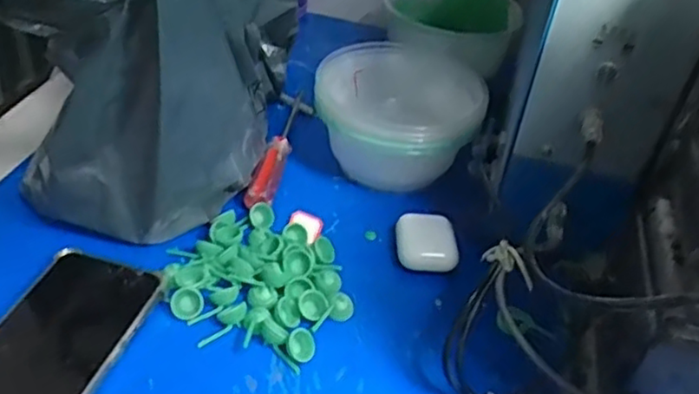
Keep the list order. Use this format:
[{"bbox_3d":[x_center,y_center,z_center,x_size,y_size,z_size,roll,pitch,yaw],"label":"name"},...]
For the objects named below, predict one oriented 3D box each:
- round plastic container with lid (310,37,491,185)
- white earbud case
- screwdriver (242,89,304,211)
[{"bbox_3d":[0.043,-0.070,0.581,0.130,0.076,0.108,13,38,8],"label":"round plastic container with lid"},{"bbox_3d":[0.055,0.033,0.493,0.040,0.018,0.047,2,38,-7],"label":"white earbud case"},{"bbox_3d":[-0.056,-0.047,0.583,0.020,0.013,0.174,11,37,5],"label":"screwdriver"}]

